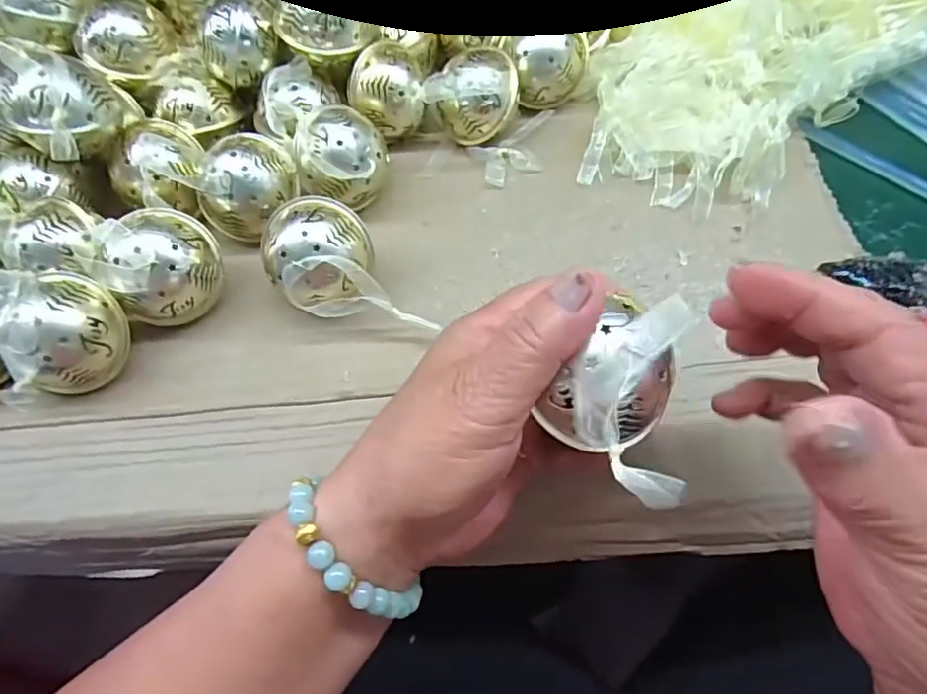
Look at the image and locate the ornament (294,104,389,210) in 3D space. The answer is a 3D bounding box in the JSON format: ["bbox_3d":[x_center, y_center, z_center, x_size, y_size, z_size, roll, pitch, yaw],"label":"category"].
[{"bbox_3d":[-0.072,-0.117,0.347,0.047,0.042,0.051,-1,58,2],"label":"ornament"}]

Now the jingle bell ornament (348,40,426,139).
[{"bbox_3d":[-0.051,-0.169,0.377,0.047,0.042,0.041,-12,58,-5],"label":"jingle bell ornament"}]

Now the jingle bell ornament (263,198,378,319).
[{"bbox_3d":[-0.078,-0.045,0.312,0.055,0.052,0.055,-3,58,0],"label":"jingle bell ornament"}]

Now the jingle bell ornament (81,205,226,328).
[{"bbox_3d":[-0.167,-0.047,0.314,0.054,0.048,0.056,-1,58,2],"label":"jingle bell ornament"}]

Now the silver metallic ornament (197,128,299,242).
[{"bbox_3d":[-0.125,-0.096,0.336,0.043,0.041,0.053,15,60,11],"label":"silver metallic ornament"}]

